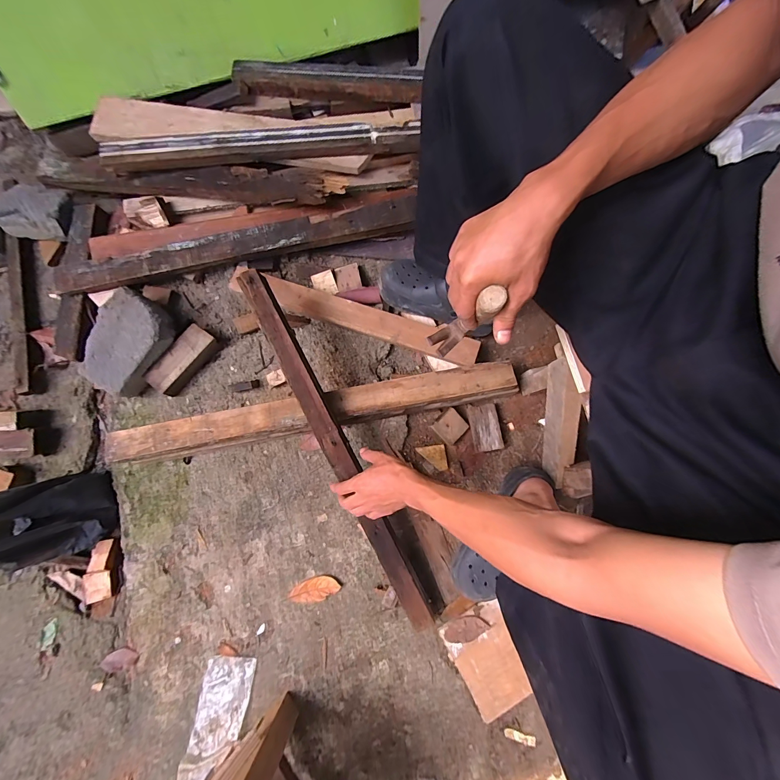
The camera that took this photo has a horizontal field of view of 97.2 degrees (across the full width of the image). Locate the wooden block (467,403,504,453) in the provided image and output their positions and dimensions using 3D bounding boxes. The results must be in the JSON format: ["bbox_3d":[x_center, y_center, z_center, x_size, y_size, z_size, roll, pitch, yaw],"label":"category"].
[{"bbox_3d":[0.201,0.080,0.740,0.060,0.041,0.100,-11,79,-1],"label":"wooden block"}]

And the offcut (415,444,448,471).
[{"bbox_3d":[0.091,0.146,0.739,0.060,0.013,0.054,-7,79,0],"label":"offcut"}]

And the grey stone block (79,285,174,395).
[{"bbox_3d":[-0.549,-0.097,0.719,0.125,0.073,0.201,28,80,5],"label":"grey stone block"}]

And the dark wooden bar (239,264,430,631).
[{"bbox_3d":[-0.092,0.109,0.616,0.043,0.032,0.695,-26,92,-4],"label":"dark wooden bar"}]

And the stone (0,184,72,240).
[{"bbox_3d":[-0.814,-0.416,0.792,0.131,0.067,0.117,4,79,0],"label":"stone"}]

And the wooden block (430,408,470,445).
[{"bbox_3d":[0.130,0.080,0.745,0.064,0.020,0.061,-45,100,-10],"label":"wooden block"}]

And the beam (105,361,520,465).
[{"bbox_3d":[-0.145,0.045,0.700,0.781,0.084,0.067,-11,79,-1],"label":"beam"}]

